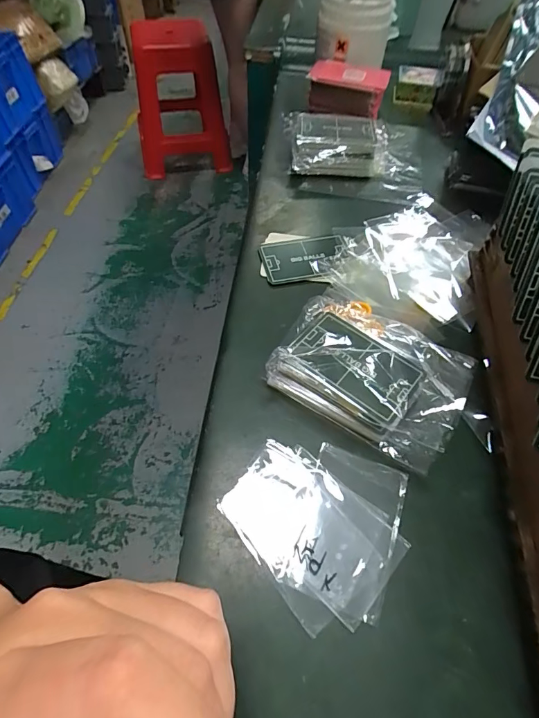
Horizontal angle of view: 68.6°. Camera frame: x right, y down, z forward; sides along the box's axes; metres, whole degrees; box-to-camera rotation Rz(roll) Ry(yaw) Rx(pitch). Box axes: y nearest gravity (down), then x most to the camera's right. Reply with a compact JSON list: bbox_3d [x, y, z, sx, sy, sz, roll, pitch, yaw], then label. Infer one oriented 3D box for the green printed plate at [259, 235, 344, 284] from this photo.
[{"bbox_3d":[0.032,-0.095,0.364,0.076,0.006,0.047,-8,56,-6],"label":"green printed plate"}]

